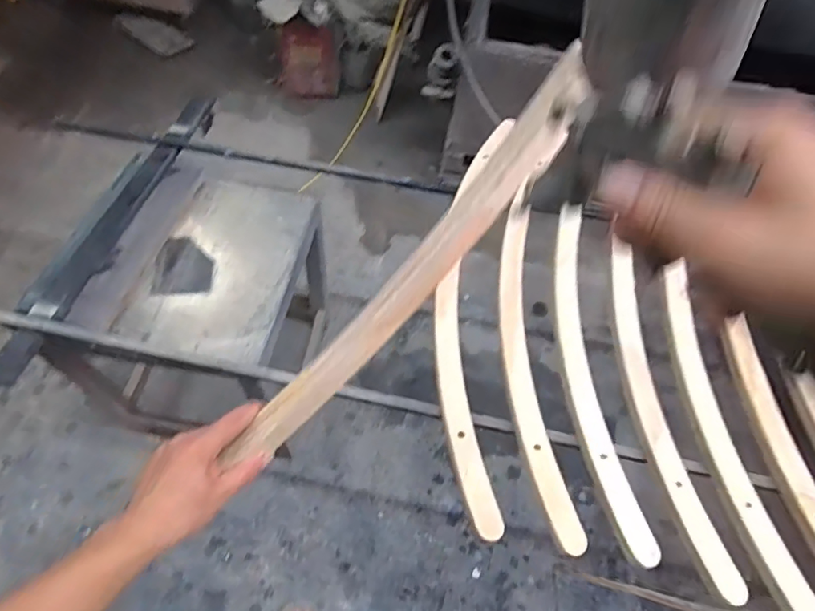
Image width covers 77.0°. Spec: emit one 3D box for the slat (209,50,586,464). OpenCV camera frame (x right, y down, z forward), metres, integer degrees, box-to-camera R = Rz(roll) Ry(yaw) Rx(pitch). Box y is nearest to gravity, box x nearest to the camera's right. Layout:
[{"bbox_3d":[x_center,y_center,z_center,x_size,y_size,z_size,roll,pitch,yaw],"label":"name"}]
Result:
[{"bbox_3d":[0.006,-0.031,0.492,0.037,0.048,0.478,43,96,21],"label":"slat"}]

